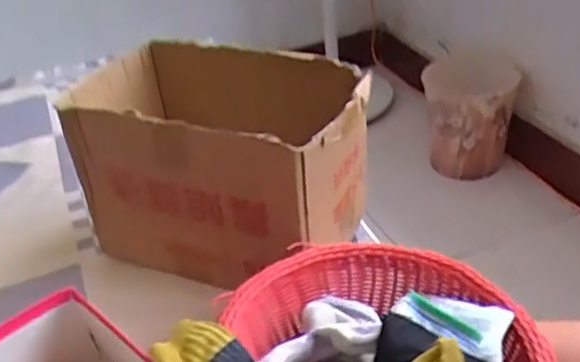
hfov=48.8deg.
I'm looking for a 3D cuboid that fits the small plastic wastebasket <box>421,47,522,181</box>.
[{"bbox_3d":[0.451,-0.164,1.624,0.224,0.243,0.249,4,35,17],"label":"small plastic wastebasket"}]

